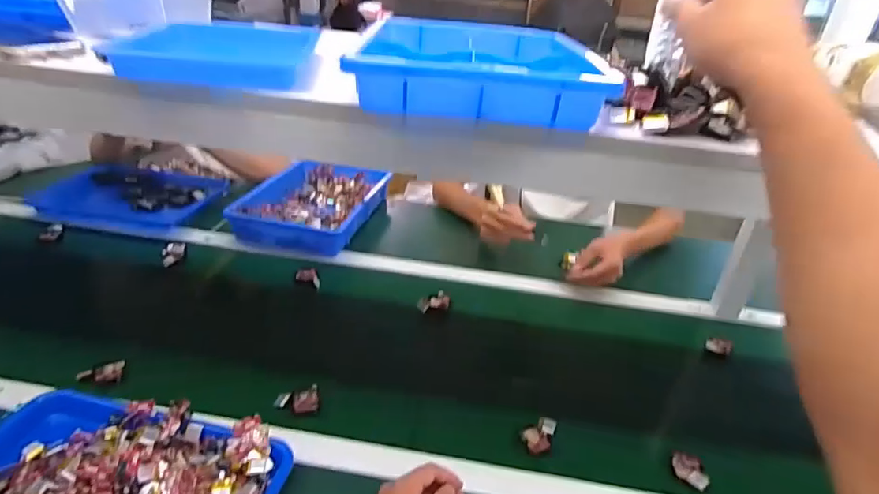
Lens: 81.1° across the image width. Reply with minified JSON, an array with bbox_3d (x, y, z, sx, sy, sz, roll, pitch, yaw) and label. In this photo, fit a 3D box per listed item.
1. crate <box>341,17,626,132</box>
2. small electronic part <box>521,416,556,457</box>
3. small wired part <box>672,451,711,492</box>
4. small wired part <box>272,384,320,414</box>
[{"bbox_3d":[0.039,-0.185,0.523,0.215,0.045,0.280,5,30,0],"label":"crate"},{"bbox_3d":[0.128,0.243,0.665,0.037,0.022,0.047,15,31,16],"label":"small electronic part"},{"bbox_3d":[0.309,0.274,0.635,0.033,0.014,0.057,7,30,3],"label":"small wired part"},{"bbox_3d":[-0.190,0.205,0.687,0.057,0.016,0.037,-1,31,-12],"label":"small wired part"}]

